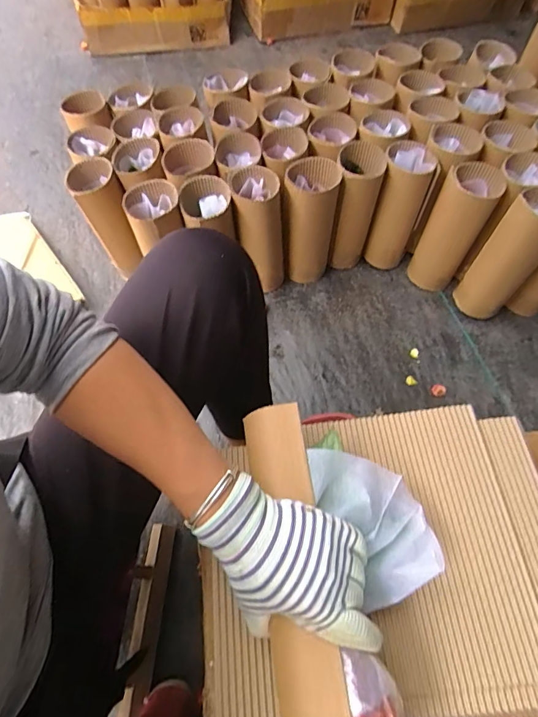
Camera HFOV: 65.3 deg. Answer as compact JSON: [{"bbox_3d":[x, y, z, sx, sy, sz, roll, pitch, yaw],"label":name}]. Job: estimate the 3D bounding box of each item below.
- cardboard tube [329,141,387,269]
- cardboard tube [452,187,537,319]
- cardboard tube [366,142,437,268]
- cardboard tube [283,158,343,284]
[{"bbox_3d":[0.170,-0.292,0.852,0.076,0.250,0.088,1,62,1],"label":"cardboard tube"},{"bbox_3d":[0.434,-0.179,0.768,0.088,0.258,0.087,0,62,1],"label":"cardboard tube"},{"bbox_3d":[0.257,-0.296,0.858,0.085,0.251,0.084,12,63,7],"label":"cardboard tube"},{"bbox_3d":[0.079,-0.258,0.833,0.091,0.243,0.083,16,63,9],"label":"cardboard tube"}]

